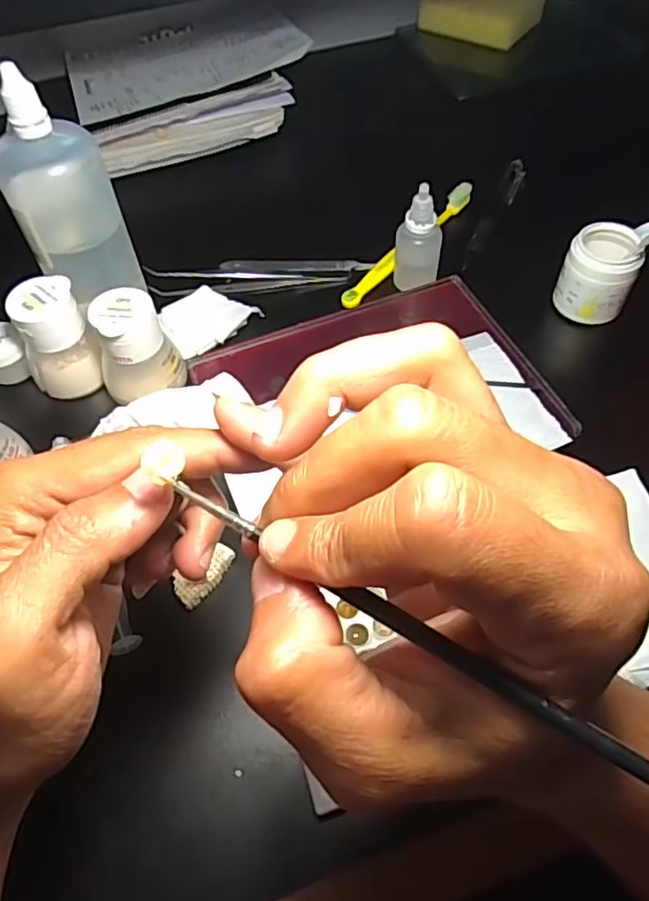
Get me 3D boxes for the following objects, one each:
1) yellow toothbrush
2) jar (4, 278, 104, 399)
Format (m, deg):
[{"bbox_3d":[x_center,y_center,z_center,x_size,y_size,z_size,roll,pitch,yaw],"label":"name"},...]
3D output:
[{"bbox_3d":[0.065,-0.153,0.457,0.014,0.016,0.155,34,64,21],"label":"yellow toothbrush"},{"bbox_3d":[-0.165,-0.066,0.376,0.042,0.061,0.041,-1,57,1],"label":"jar"}]

